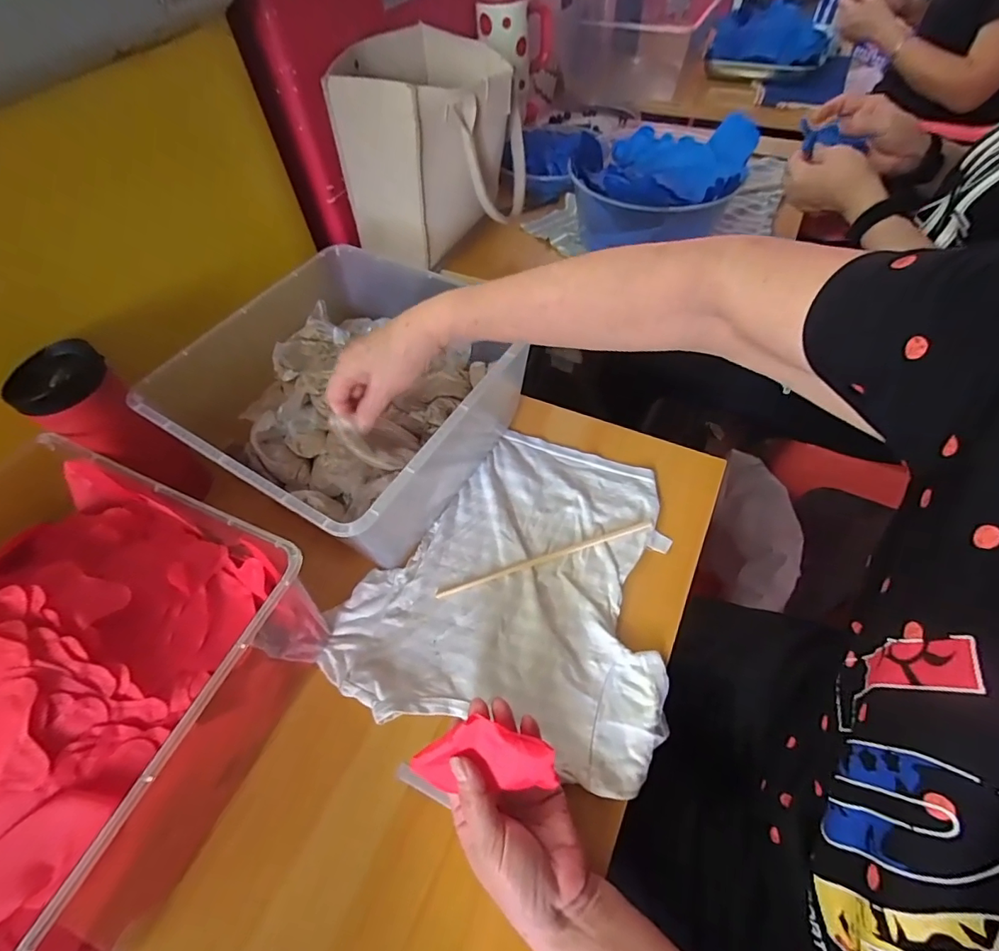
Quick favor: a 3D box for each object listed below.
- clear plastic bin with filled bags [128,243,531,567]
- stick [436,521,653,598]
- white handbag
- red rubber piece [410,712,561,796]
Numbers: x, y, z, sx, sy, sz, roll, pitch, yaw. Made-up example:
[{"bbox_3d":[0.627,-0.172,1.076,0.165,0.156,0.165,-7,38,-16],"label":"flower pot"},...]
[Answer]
[{"bbox_3d":[-0.153,-0.079,0.519,0.296,0.139,0.291,26,61,19],"label":"clear plastic bin with filled bags"},{"bbox_3d":[0.047,0.082,0.478,0.225,0.005,0.007,-16,56,-8],"label":"stick"},{"bbox_3d":[-0.092,-0.452,0.661,0.239,0.193,0.216,-7,55,-2],"label":"white handbag"},{"bbox_3d":[-0.011,0.194,0.334,0.095,0.009,0.052,-6,96,-1],"label":"red rubber piece"}]

